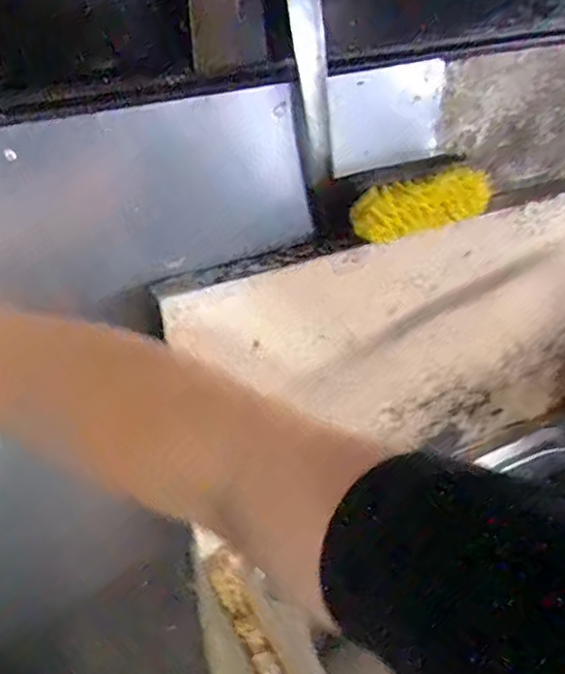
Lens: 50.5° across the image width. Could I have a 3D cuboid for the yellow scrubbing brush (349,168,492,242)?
[{"bbox_3d":[0.119,-0.112,0.493,0.156,0.046,0.026,-23,43,-28],"label":"yellow scrubbing brush"}]

